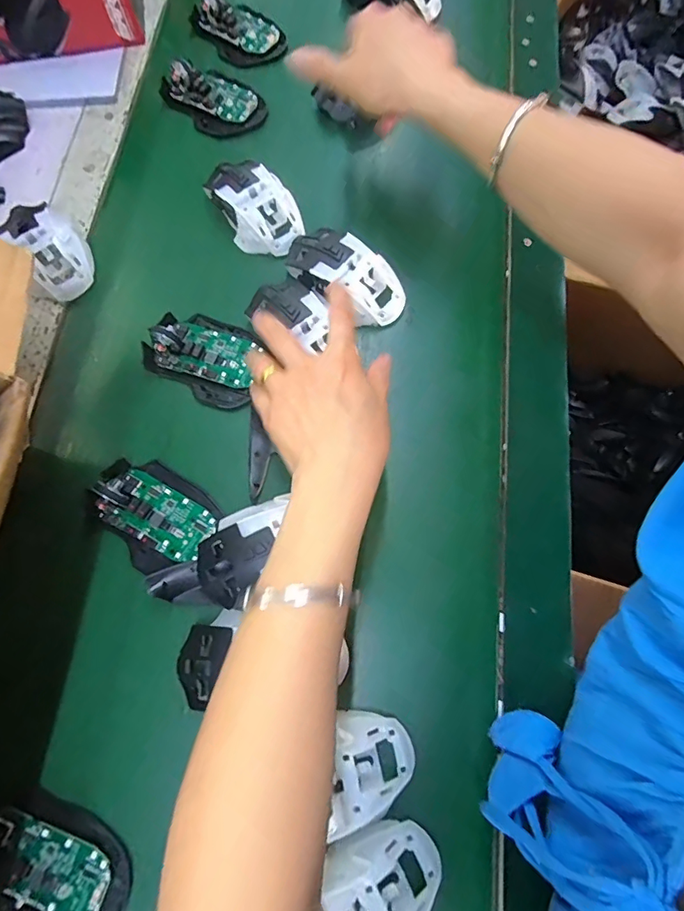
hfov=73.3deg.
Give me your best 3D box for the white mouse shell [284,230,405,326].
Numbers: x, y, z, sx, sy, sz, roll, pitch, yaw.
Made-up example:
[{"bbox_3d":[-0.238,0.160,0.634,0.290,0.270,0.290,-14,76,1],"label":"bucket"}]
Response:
[{"bbox_3d":[0.004,-0.162,0.404,0.112,0.031,0.056,38,78,11],"label":"white mouse shell"}]

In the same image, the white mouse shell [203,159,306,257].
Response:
[{"bbox_3d":[-0.082,-0.236,0.432,0.065,0.038,0.106,-33,76,-8],"label":"white mouse shell"}]

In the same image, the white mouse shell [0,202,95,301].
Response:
[{"bbox_3d":[-0.270,-0.193,0.426,0.054,0.035,0.091,-43,78,-10],"label":"white mouse shell"}]

